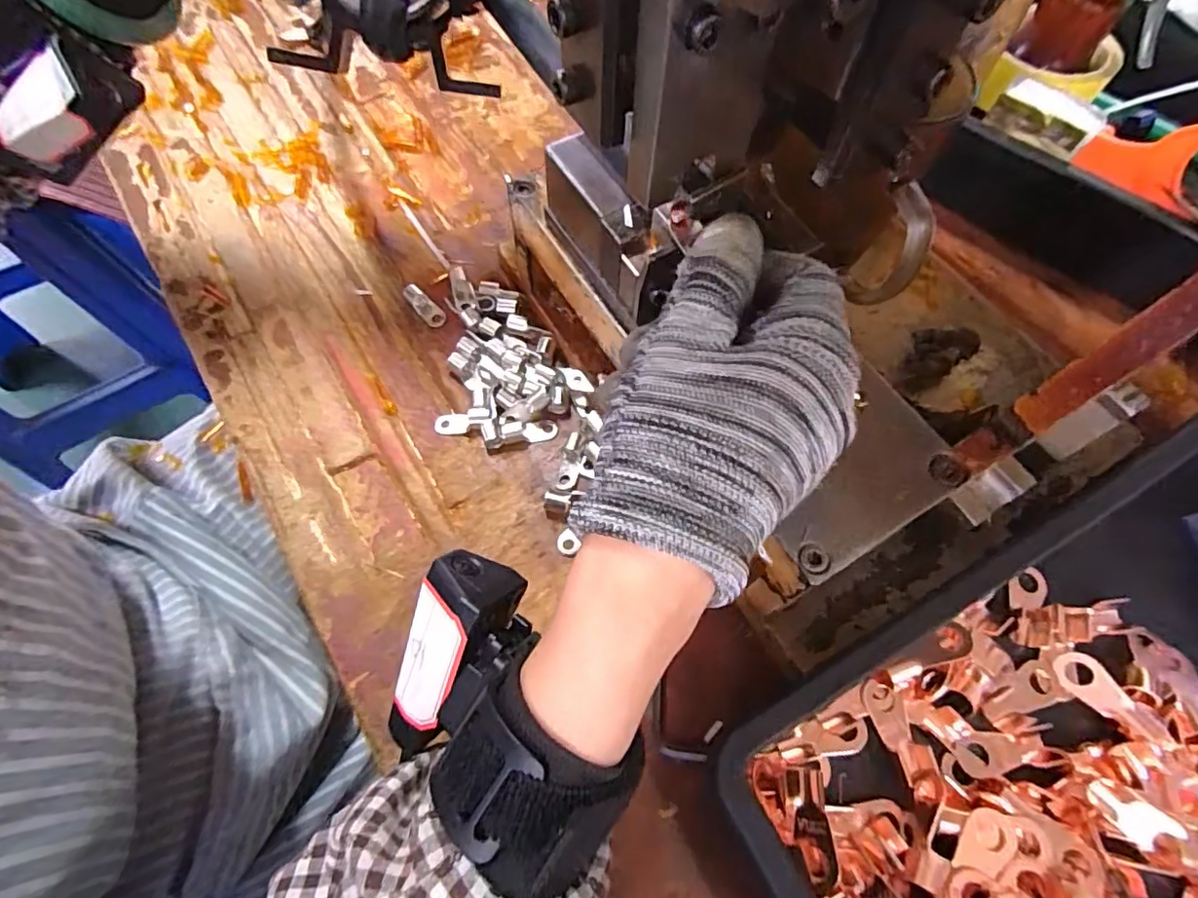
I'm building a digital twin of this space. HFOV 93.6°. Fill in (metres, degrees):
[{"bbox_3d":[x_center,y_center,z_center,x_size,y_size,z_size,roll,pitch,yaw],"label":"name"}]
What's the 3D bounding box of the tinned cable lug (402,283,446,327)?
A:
[{"bbox_3d":[-0.109,-0.091,0.355,0.013,0.007,0.034,-38,71,-18],"label":"tinned cable lug"}]

